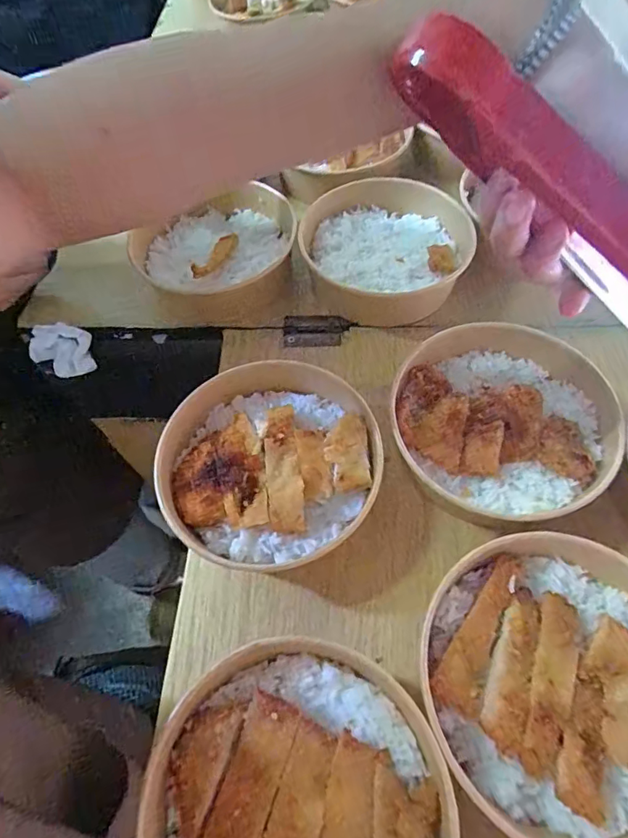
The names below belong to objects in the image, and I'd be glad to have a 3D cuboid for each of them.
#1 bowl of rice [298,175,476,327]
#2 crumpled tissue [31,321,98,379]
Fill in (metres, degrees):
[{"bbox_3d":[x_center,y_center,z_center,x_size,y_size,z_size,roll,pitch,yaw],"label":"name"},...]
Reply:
[{"bbox_3d":[0.062,-0.149,0.421,0.141,0.046,0.142,-1,61,3],"label":"bowl of rice"},{"bbox_3d":[-0.226,-0.063,0.431,0.058,0.029,0.039,22,64,15],"label":"crumpled tissue"}]

